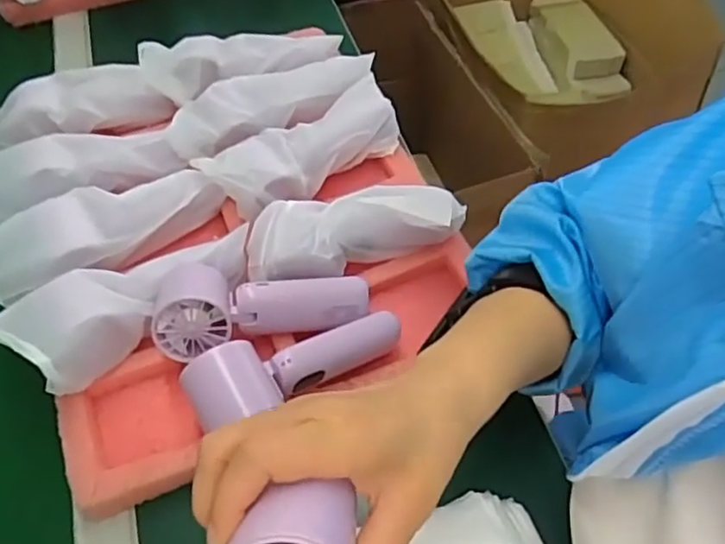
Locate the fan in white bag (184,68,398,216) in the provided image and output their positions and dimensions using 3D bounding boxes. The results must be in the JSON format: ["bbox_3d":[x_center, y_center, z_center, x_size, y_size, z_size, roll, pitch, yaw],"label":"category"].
[{"bbox_3d":[-0.051,-0.110,0.562,0.177,0.047,0.064,-31,58,-18],"label":"fan in white bag"}]

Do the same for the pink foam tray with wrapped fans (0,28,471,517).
[{"bbox_3d":[-0.125,-0.058,0.543,0.339,0.075,0.388,-24,57,-14],"label":"pink foam tray with wrapped fans"}]

